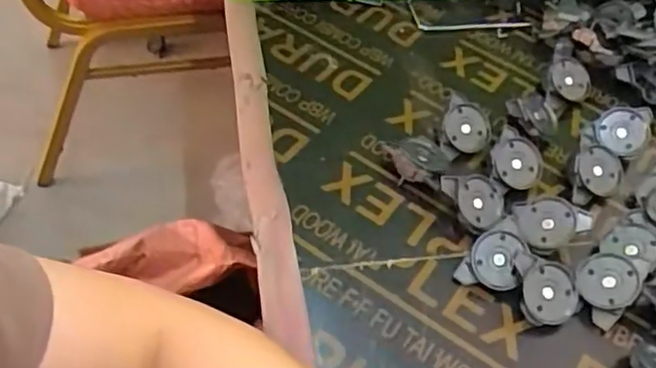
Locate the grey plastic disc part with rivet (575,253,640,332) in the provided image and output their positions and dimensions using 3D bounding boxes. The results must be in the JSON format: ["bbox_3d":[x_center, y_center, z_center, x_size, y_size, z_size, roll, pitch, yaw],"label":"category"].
[{"bbox_3d":[0.200,0.075,0.480,0.041,0.011,0.051,38,88,30],"label":"grey plastic disc part with rivet"}]

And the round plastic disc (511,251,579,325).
[{"bbox_3d":[0.156,0.075,0.470,0.042,0.014,0.050,-3,74,1],"label":"round plastic disc"}]

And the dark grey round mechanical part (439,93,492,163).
[{"bbox_3d":[0.117,-0.044,0.563,0.044,0.011,0.054,18,83,-21],"label":"dark grey round mechanical part"}]

